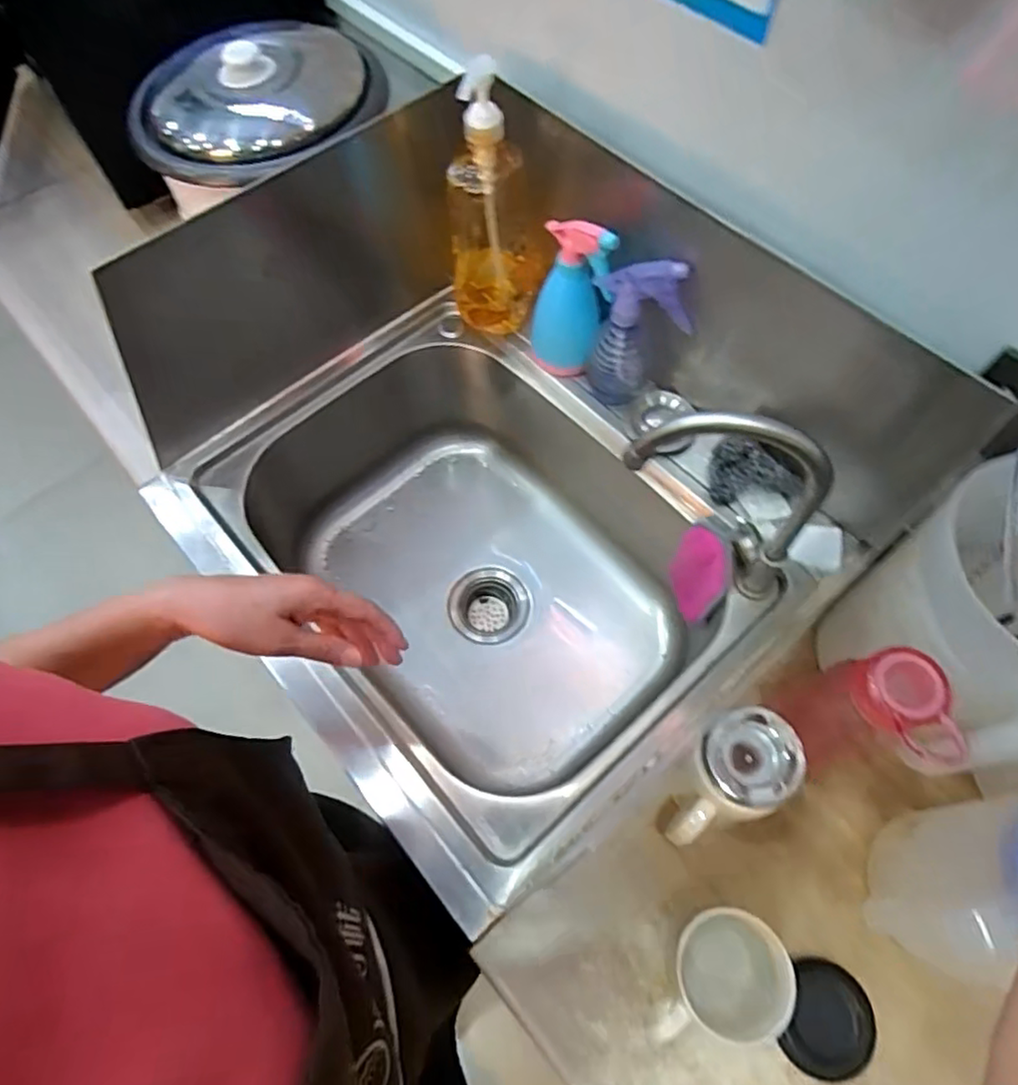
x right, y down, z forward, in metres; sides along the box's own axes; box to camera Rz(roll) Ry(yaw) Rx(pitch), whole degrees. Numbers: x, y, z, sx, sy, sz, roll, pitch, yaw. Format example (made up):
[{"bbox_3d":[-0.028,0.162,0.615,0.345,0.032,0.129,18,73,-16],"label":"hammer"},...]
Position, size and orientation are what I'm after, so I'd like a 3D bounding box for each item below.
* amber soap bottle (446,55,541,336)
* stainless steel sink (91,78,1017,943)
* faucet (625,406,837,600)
[{"bbox_3d":[-0.019,-0.365,0.738,0.098,0.267,0.080,-5,64,-1],"label":"amber soap bottle"},{"bbox_3d":[-0.023,-0.092,0.754,0.576,0.452,0.692,-38,69,-16],"label":"stainless steel sink"},{"bbox_3d":[0.193,-0.040,0.591,0.179,0.251,0.050,17,65,10],"label":"faucet"}]

